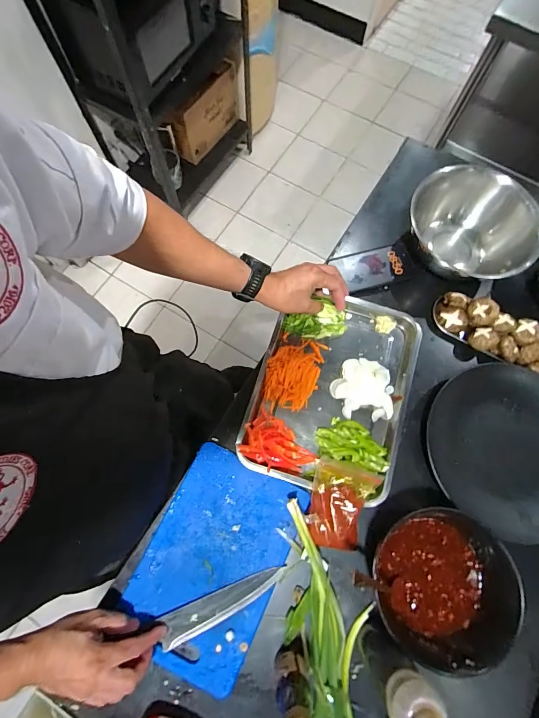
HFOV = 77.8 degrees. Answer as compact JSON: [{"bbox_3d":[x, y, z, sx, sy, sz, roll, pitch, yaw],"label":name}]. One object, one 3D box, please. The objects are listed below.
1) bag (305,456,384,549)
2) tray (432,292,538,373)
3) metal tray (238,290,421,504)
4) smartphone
[{"bbox_3d":[0.109,0.226,0.511,0.092,0.045,0.120,14,73,3],"label":"bag"},{"bbox_3d":[0.404,-0.047,0.594,0.206,0.064,0.081,27,75,7],"label":"tray"},{"bbox_3d":[0.113,0.048,0.581,0.258,0.038,0.336,18,74,4],"label":"metal tray"},{"bbox_3d":[0.207,-0.178,0.654,0.149,0.011,0.085,-18,74,-7],"label":"smartphone"}]

